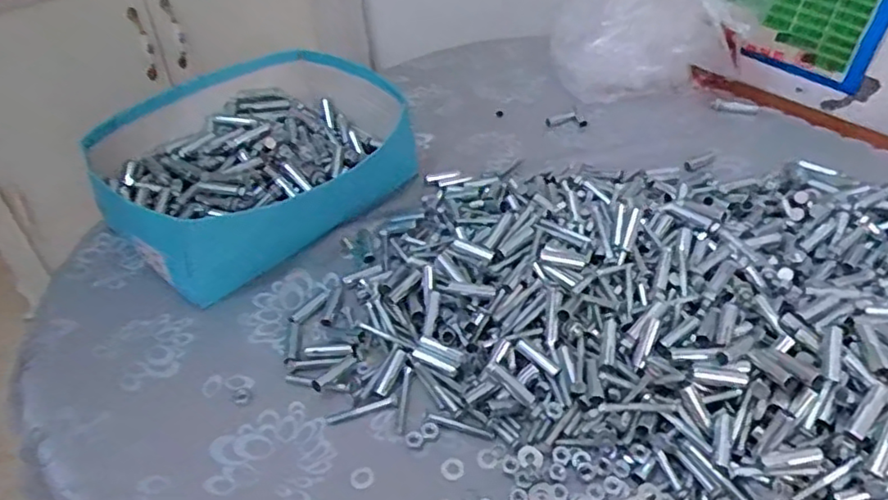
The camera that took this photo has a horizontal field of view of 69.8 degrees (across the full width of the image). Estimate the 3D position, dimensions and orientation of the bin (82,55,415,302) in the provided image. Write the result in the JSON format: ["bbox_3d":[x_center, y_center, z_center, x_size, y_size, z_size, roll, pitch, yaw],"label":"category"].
[{"bbox_3d":[-0.180,-0.112,0.675,0.238,0.088,0.339,33,53,30],"label":"bin"}]

